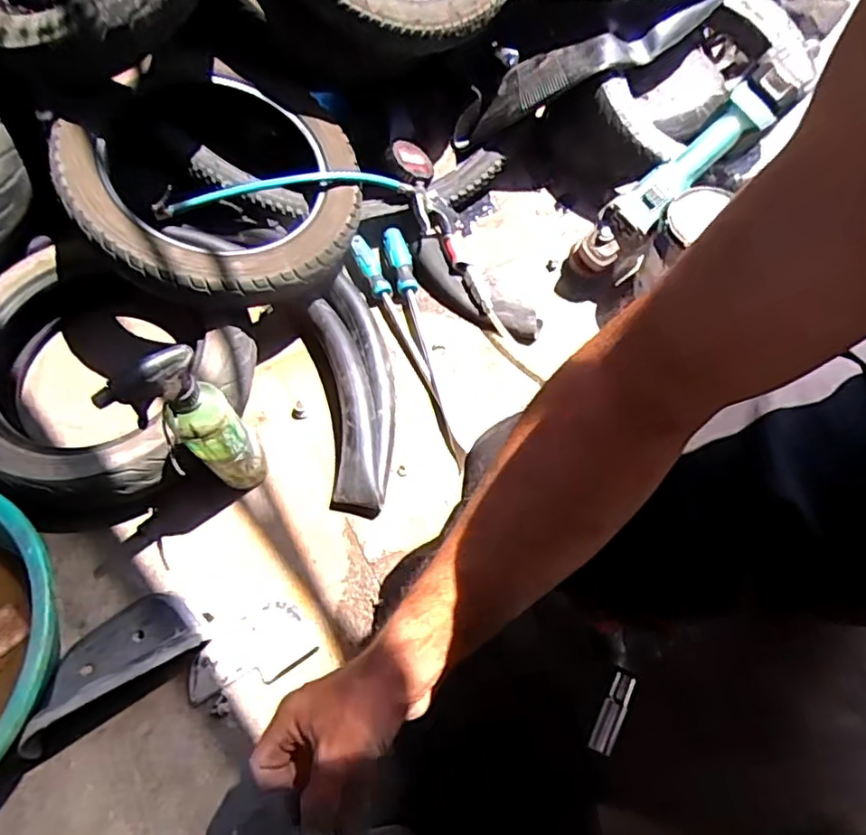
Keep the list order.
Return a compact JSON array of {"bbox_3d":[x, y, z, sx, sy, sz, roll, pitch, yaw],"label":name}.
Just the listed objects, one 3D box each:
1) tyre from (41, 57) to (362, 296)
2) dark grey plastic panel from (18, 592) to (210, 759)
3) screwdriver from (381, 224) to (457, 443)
[{"bbox_3d":[-0.260,-0.298,0.766,0.347,0.077,0.347,-17,79,-24],"label":"tyre"},{"bbox_3d":[-0.342,0.251,0.639,0.190,0.088,0.091,-33,71,-12],"label":"dark grey plastic panel"},{"bbox_3d":[-0.018,-0.119,0.826,0.031,0.023,0.325,-13,68,-5],"label":"screwdriver"}]

